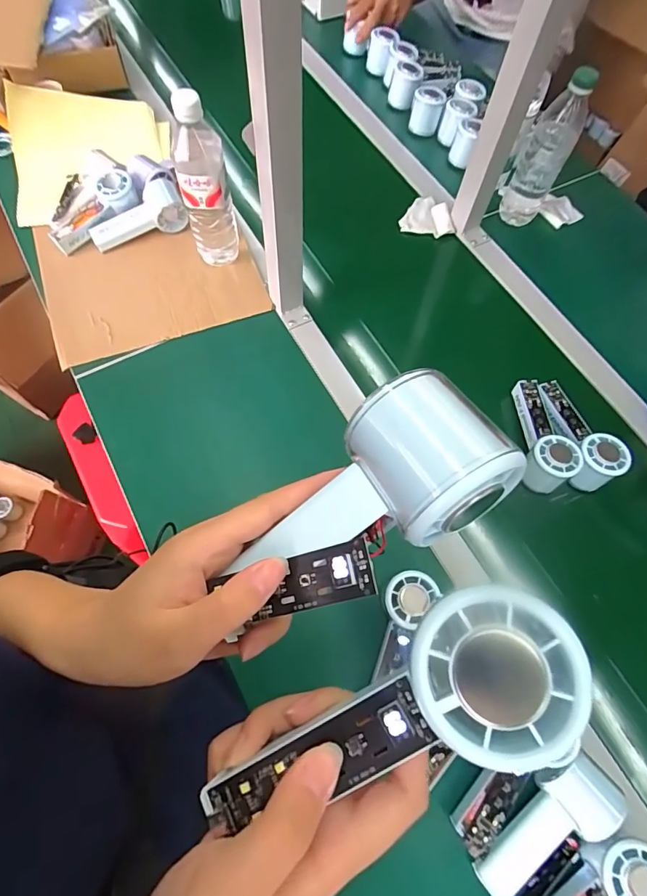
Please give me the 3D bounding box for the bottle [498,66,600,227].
[{"bbox_3d":[0.327,-0.436,0.674,0.070,0.202,0.071,26,69,9],"label":"bottle"}]

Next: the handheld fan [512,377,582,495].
[{"bbox_3d":[0.281,-0.021,0.581,0.056,0.051,0.144,5,67,1],"label":"handheld fan"}]

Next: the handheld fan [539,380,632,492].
[{"bbox_3d":[0.326,-0.023,0.579,0.063,0.045,0.145,-7,67,-4],"label":"handheld fan"}]

